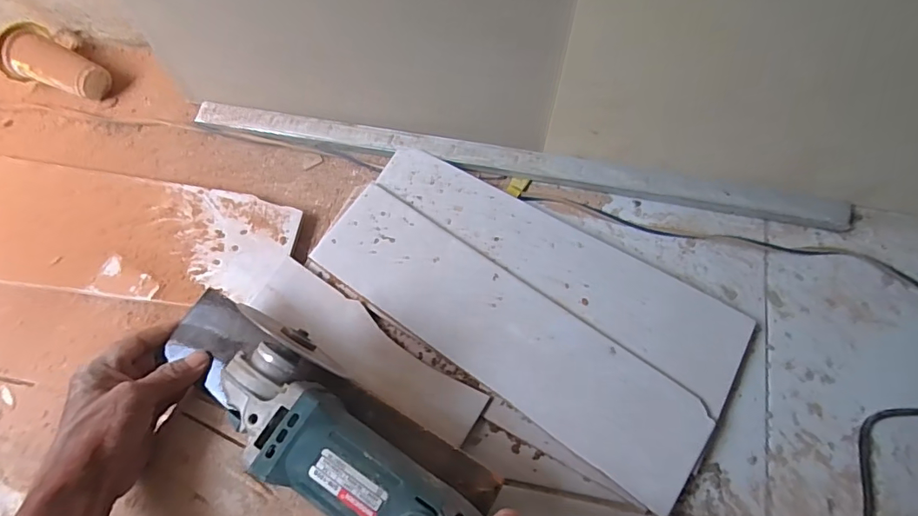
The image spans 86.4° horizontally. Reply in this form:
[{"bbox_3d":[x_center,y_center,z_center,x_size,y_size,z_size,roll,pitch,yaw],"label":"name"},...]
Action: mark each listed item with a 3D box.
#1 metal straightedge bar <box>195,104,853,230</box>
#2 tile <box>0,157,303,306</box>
[{"bbox_3d":[0.048,-0.104,0.549,0.712,0.026,0.026,10,73,5],"label":"metal straightedge bar"},{"bbox_3d":[-0.375,-0.030,0.528,0.395,0.009,0.136,7,72,8],"label":"tile"}]

